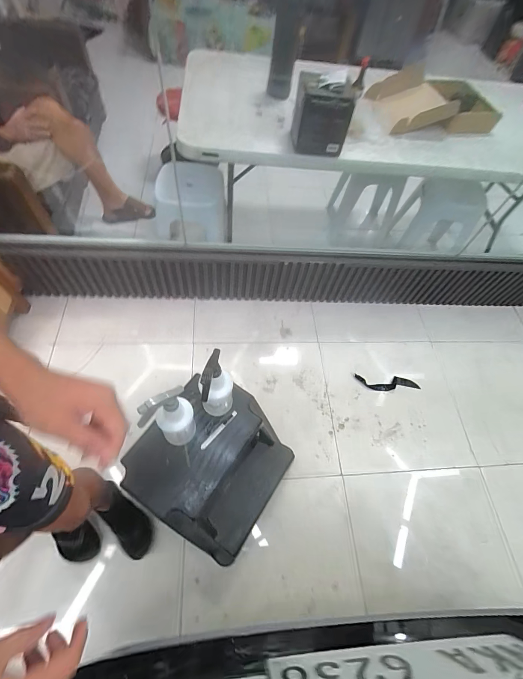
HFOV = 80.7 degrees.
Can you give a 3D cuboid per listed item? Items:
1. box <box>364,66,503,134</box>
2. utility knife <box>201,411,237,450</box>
[{"bbox_3d":[0.648,-0.950,1.225,0.445,0.114,0.354,-7,59,-9],"label":"box"},{"bbox_3d":[-0.120,0.253,0.864,0.016,0.010,0.135,38,63,17],"label":"utility knife"}]

